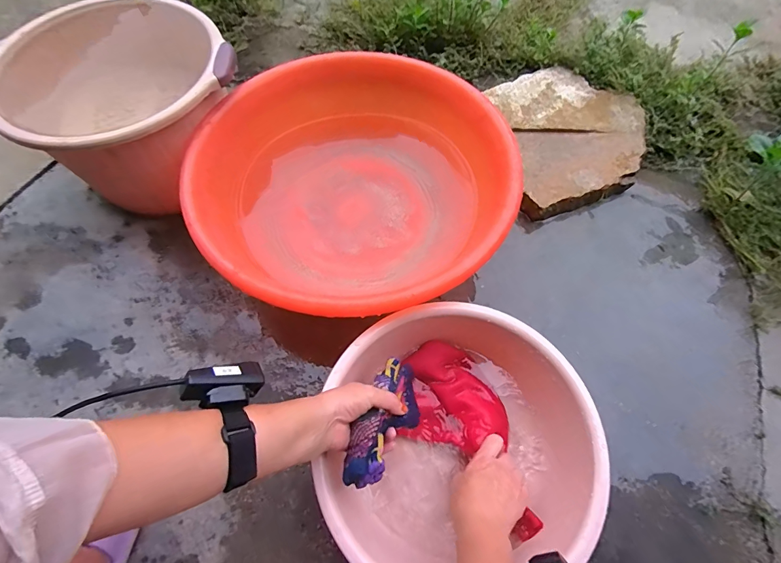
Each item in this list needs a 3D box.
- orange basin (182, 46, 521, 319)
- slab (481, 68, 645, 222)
[{"bbox_3d":[-0.062,-0.159,0.657,0.503,0.157,0.501,0,64,0],"label":"orange basin"},{"bbox_3d":[0.408,-0.331,0.843,0.335,0.053,0.398,-8,64,-4],"label":"slab"}]

